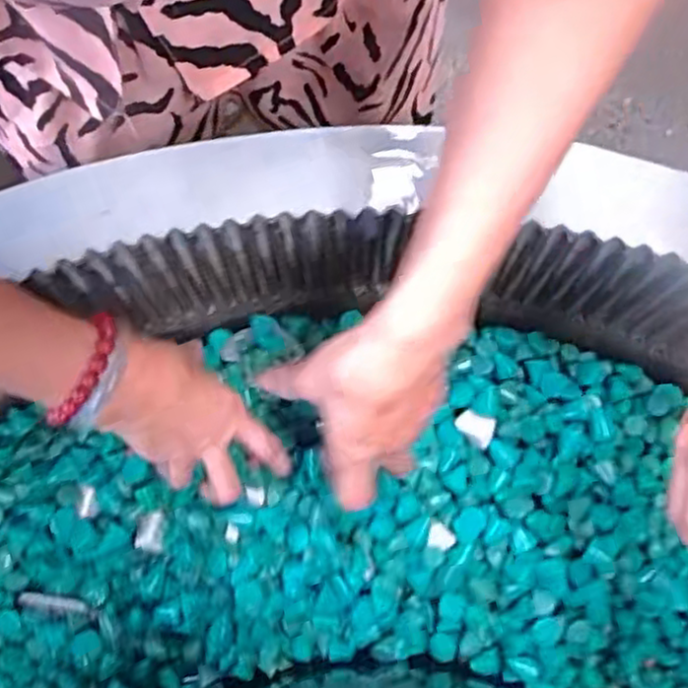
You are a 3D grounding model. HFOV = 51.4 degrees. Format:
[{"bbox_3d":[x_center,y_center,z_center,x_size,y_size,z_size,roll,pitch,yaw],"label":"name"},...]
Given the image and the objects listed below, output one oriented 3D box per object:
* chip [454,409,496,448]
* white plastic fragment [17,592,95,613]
[{"bbox_3d":[0.094,0.059,0.510,0.028,0.009,0.019,32,76,11],"label":"chip"},{"bbox_3d":[-0.196,0.176,0.484,0.048,0.006,0.010,13,72,-12],"label":"white plastic fragment"}]

